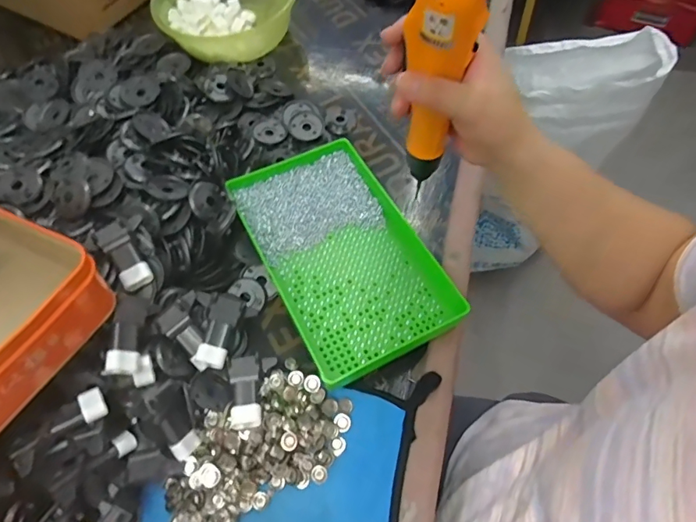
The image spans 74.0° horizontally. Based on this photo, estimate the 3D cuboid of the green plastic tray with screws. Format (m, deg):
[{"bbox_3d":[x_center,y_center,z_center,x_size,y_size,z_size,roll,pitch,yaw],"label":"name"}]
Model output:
[{"bbox_3d":[-0.006,-0.012,0.470,0.151,0.030,0.240,-26,65,-12],"label":"green plastic tray with screws"}]

